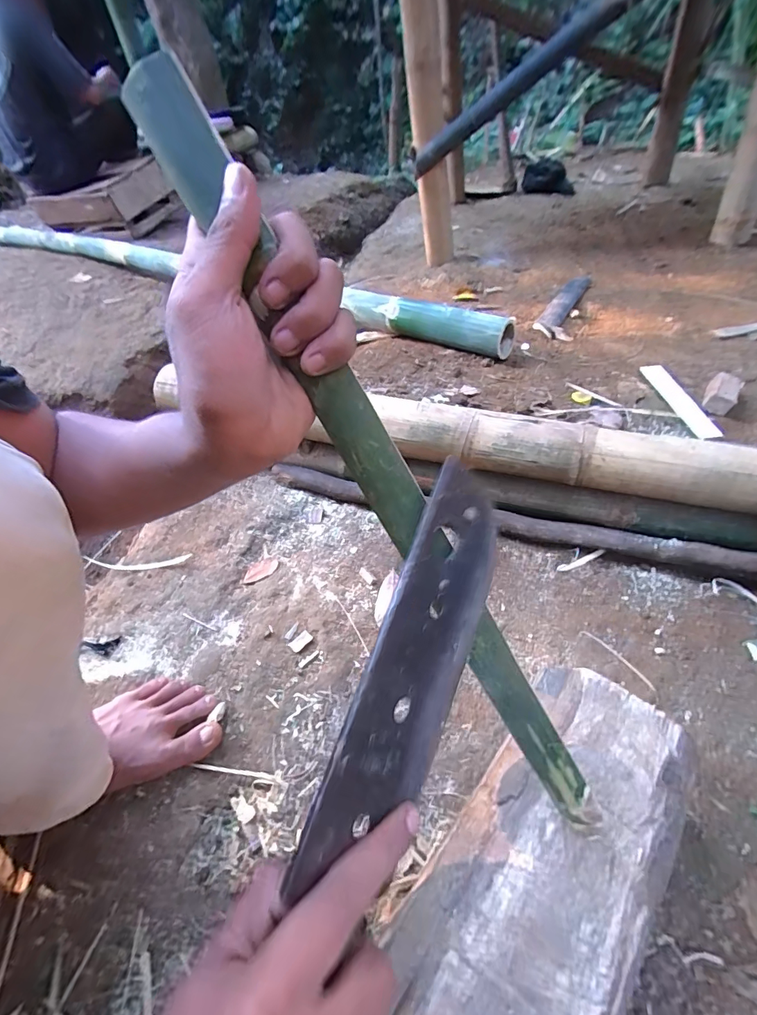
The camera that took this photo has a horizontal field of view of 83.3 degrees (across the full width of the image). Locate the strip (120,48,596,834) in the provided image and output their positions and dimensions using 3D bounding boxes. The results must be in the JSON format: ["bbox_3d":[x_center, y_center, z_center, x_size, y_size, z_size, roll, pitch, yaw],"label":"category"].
[{"bbox_3d":[0.017,0.008,0.238,0.029,0.471,0.007,-27,13,22],"label":"strip"}]

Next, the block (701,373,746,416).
[{"bbox_3d":[0.493,-0.164,0.609,0.040,0.032,0.065,28,54,30],"label":"block"}]

